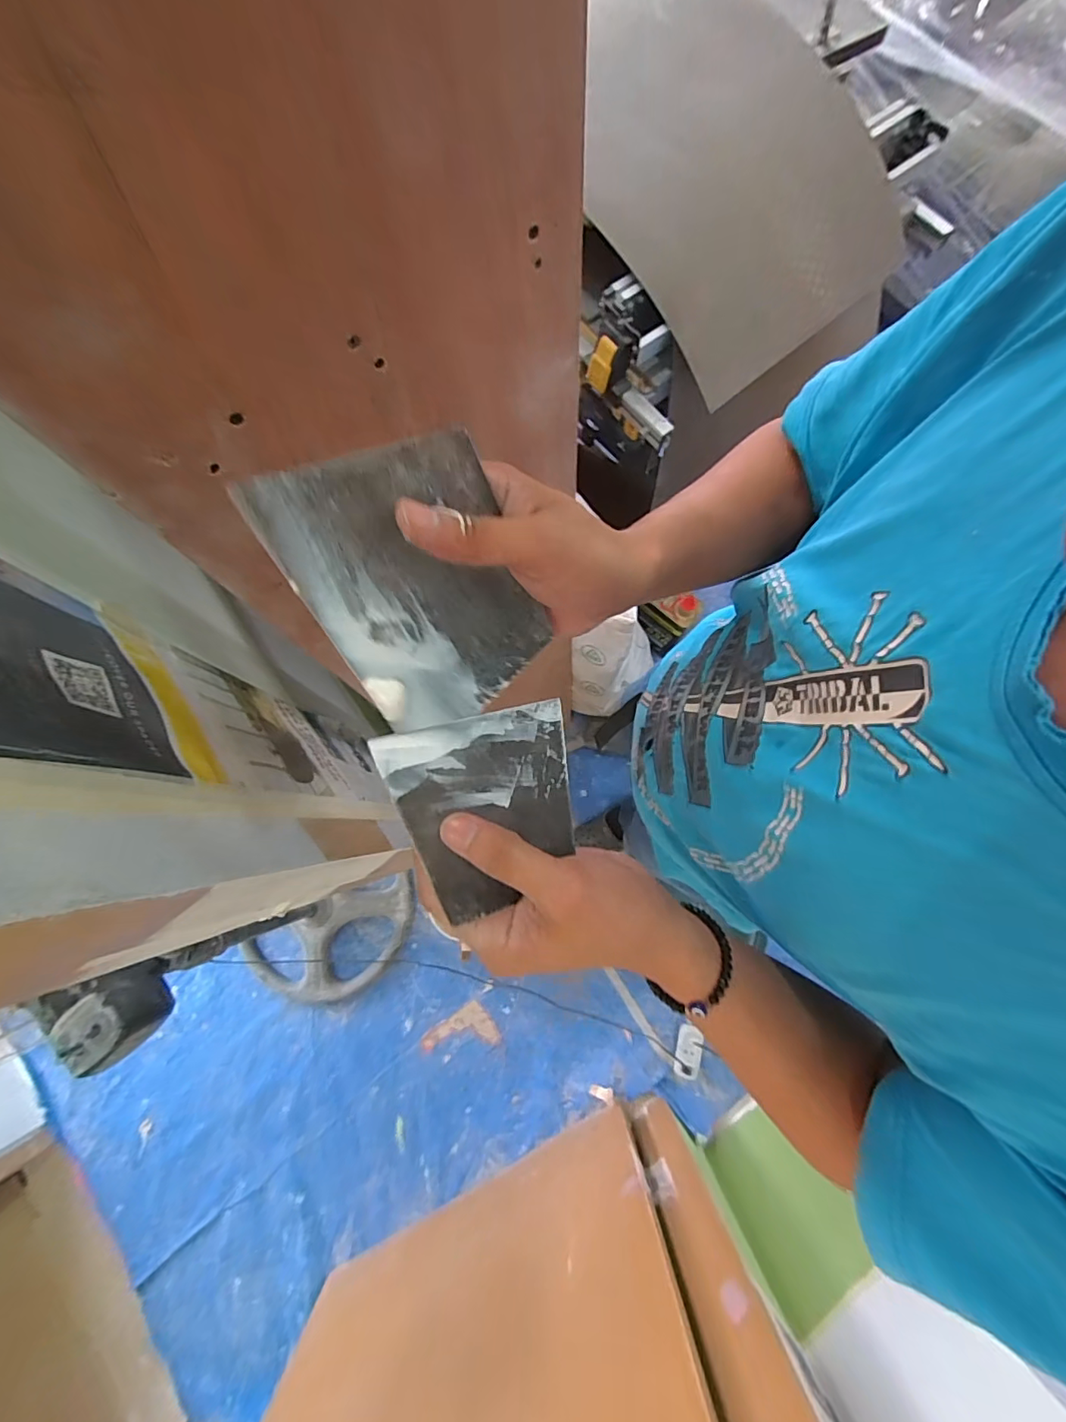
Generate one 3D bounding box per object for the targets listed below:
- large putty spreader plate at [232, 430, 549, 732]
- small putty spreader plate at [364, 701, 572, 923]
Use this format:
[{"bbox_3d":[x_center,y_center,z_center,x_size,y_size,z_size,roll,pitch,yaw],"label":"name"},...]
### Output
[{"bbox_3d":[-0.050,-0.057,0.241,0.097,0.004,0.130,-35,123,-16],"label":"large putty spreader plate"},{"bbox_3d":[-0.020,0.049,0.271,0.100,0.004,0.095,-13,83,-26],"label":"small putty spreader plate"}]

